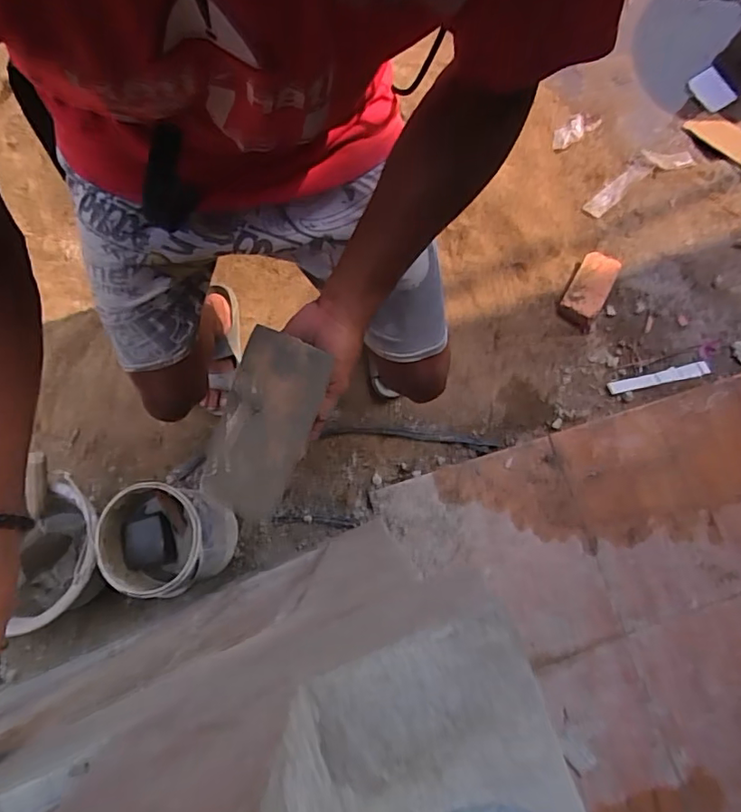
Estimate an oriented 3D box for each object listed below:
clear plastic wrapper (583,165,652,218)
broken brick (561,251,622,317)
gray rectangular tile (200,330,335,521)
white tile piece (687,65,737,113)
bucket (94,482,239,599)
[{"bbox_3d":[0.586,-0.516,1.309,0.199,0.012,0.047,-42,84,-6],"label":"clear plastic wrapper"},{"bbox_3d":[0.470,-0.259,1.172,0.082,0.055,0.157,28,82,3],"label":"broken brick"},{"bbox_3d":[-0.095,0.017,0.482,0.086,0.008,0.158,26,97,18],"label":"gray rectangular tile"},{"bbox_3d":[0.851,-0.790,1.376,0.069,0.010,0.124,-26,67,23],"label":"white tile piece"},{"bbox_3d":[-0.363,0.243,0.997,0.188,0.181,0.179,0,82,-1],"label":"bucket"}]

